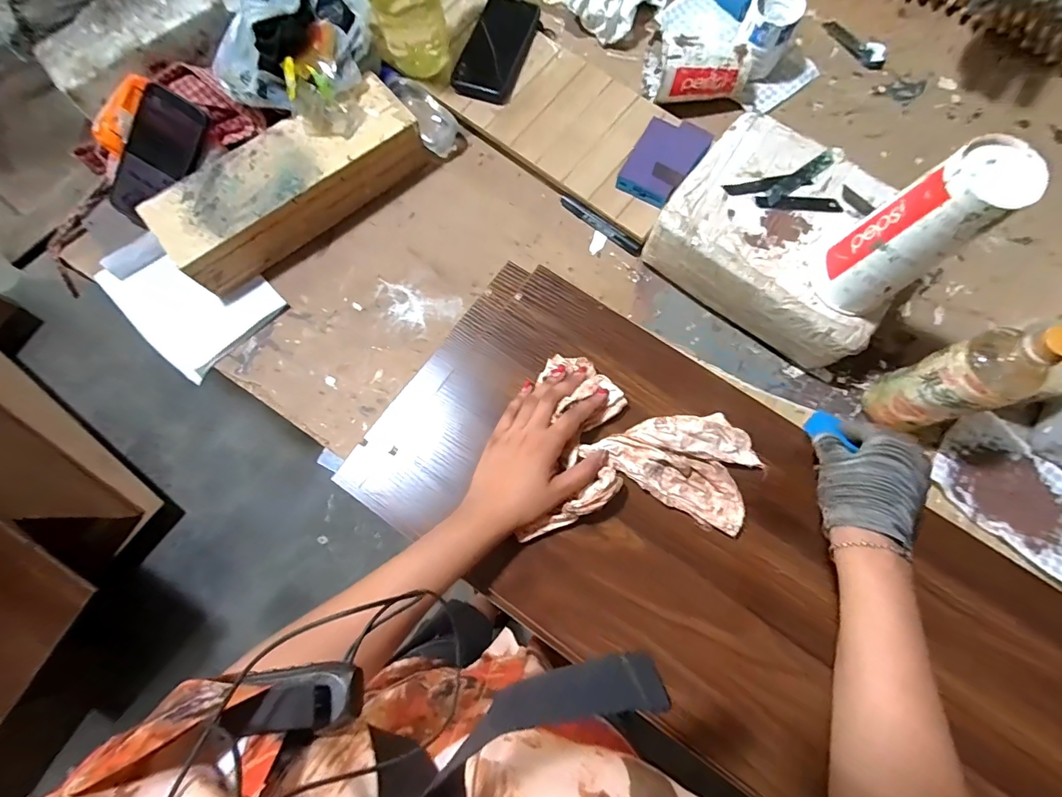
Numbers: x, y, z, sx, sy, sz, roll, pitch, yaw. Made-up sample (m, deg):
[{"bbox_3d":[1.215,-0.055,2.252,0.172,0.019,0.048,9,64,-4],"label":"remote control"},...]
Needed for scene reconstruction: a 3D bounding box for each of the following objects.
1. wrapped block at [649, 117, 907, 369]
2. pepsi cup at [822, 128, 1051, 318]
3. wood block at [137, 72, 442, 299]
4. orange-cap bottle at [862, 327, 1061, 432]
[{"bbox_3d":[0.309,-0.193,0.587,0.262,0.109,0.199,37,82,8],"label":"wrapped block"},{"bbox_3d":[0.357,-0.147,0.435,0.071,0.170,0.075,-24,79,-6],"label":"pepsi cup"},{"bbox_3d":[-0.309,-0.278,0.614,0.356,0.069,0.133,-32,80,-4],"label":"wood block"},{"bbox_3d":[0.446,-0.014,0.494,0.063,0.217,0.076,-28,79,-4],"label":"orange-cap bottle"}]

